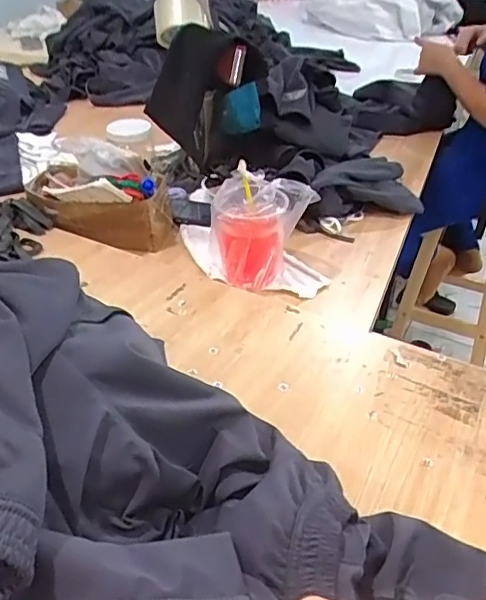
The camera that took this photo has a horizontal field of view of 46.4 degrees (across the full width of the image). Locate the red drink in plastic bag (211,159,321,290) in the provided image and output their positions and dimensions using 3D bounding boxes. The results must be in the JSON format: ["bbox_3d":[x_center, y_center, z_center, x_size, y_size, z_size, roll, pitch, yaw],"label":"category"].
[{"bbox_3d":[0.027,-0.111,0.896,0.159,0.166,0.092,3,37,3],"label":"red drink in plastic bag"}]

